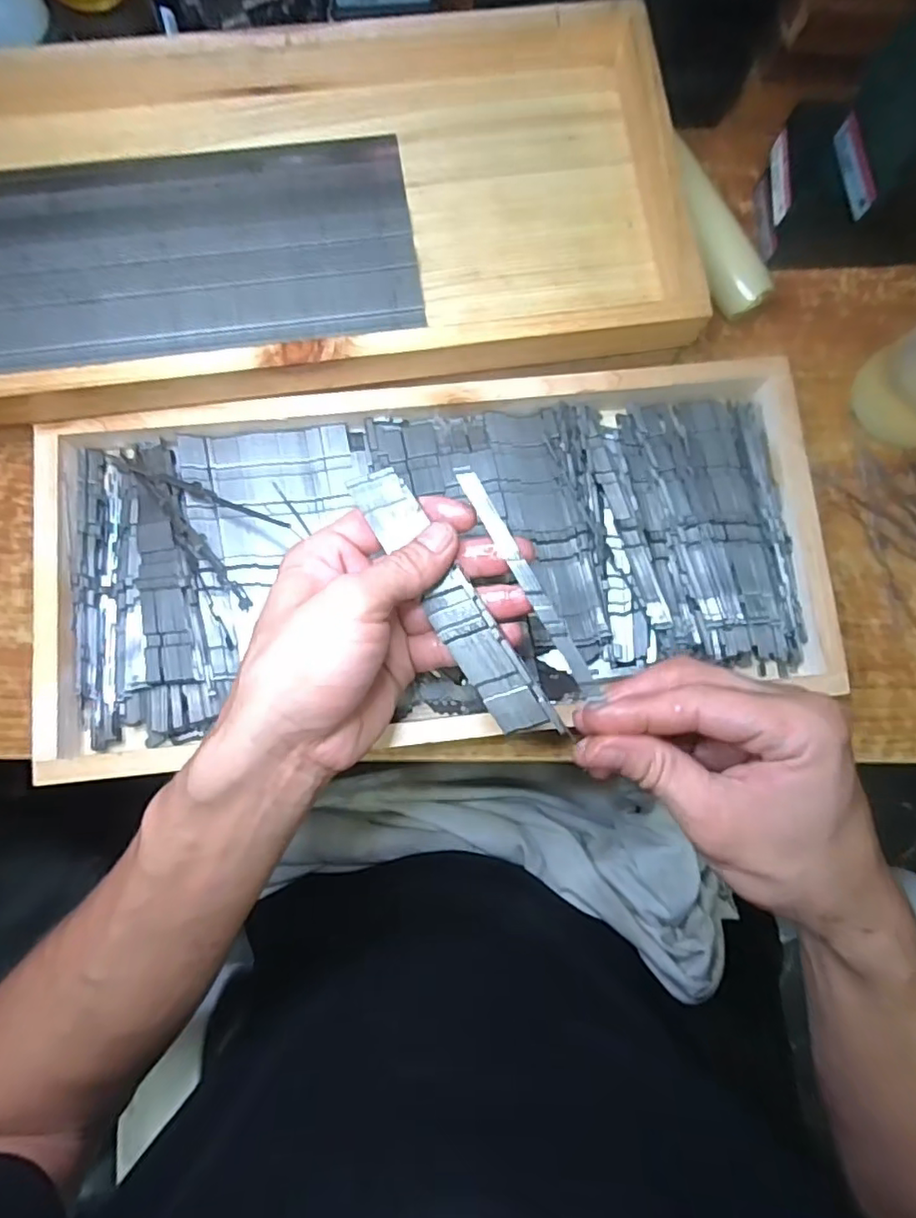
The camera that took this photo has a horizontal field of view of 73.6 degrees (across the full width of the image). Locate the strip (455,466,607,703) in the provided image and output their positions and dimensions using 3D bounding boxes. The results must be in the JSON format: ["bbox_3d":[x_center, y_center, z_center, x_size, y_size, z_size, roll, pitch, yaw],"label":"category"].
[{"bbox_3d":[0.032,-0.013,0.277,0.008,0.005,0.114,-28,84,-8],"label":"strip"}]

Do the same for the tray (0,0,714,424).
[{"bbox_3d":[-0.092,-0.217,0.337,0.420,0.049,0.206,-9,84,-6],"label":"tray"}]

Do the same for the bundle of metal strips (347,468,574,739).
[{"bbox_3d":[-0.002,-0.002,0.287,0.024,0.012,0.147,-32,83,-8],"label":"bundle of metal strips"}]

